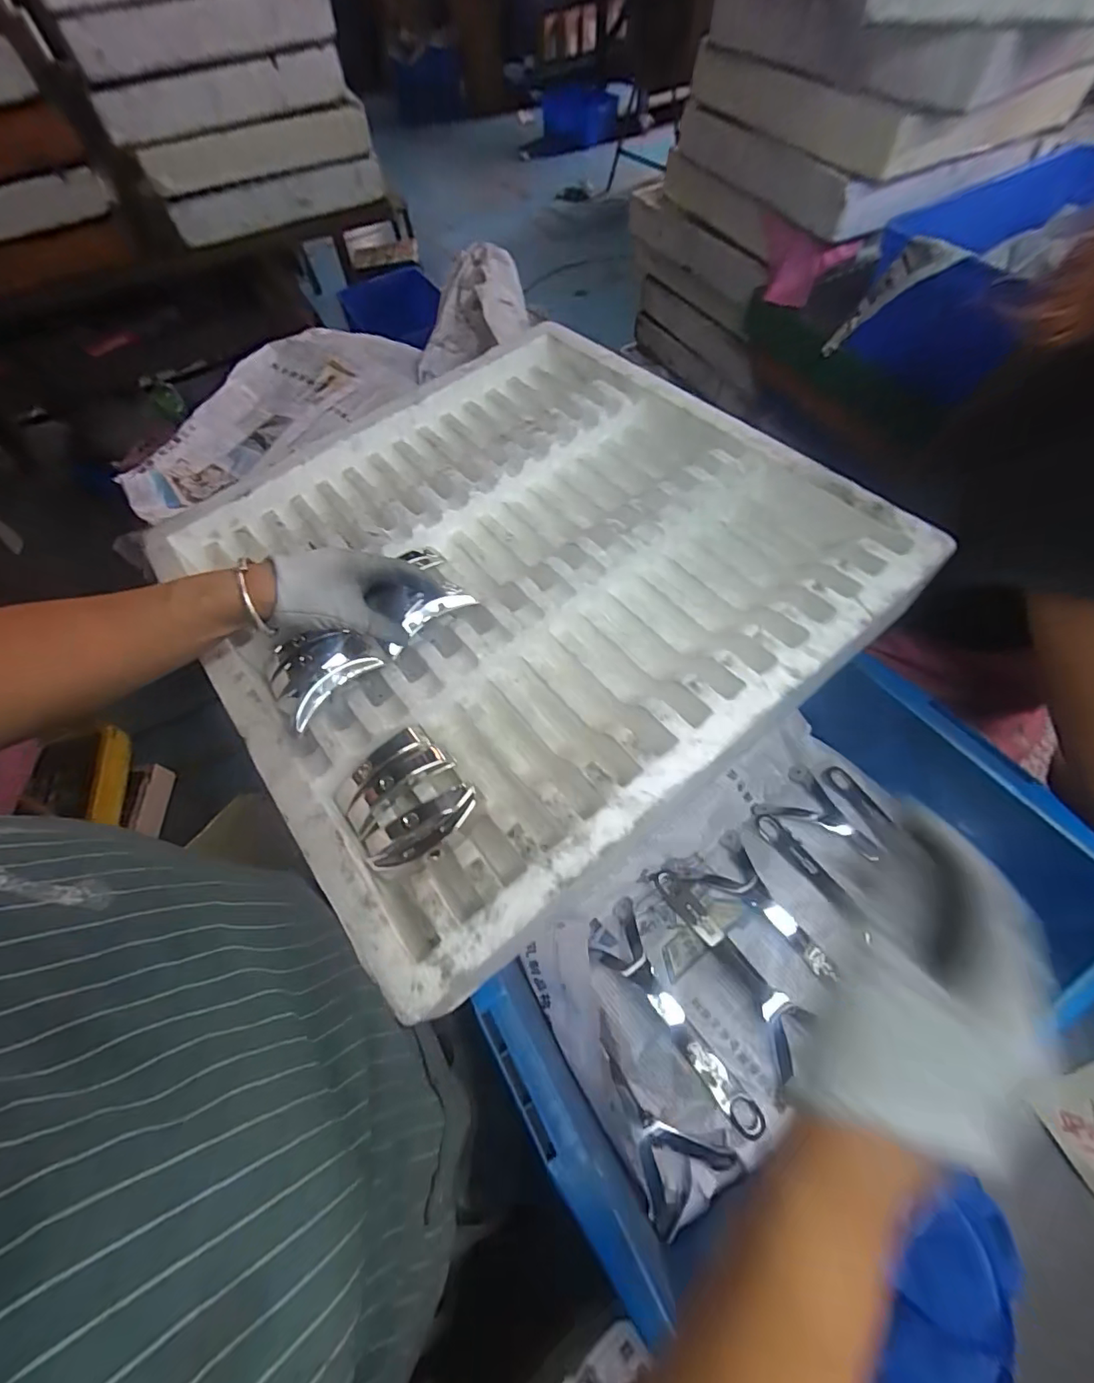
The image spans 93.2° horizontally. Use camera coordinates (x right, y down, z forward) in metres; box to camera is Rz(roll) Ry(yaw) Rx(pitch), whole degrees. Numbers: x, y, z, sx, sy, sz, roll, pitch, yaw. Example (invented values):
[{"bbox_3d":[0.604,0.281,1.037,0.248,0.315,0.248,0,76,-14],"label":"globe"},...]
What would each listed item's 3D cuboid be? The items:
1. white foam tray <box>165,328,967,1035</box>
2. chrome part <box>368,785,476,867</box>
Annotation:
[{"bbox_3d":[-0.032,-0.116,0.501,0.535,0.082,0.540,-36,63,-15],"label":"white foam tray"},{"bbox_3d":[-0.087,0.098,0.370,0.081,0.016,0.034,-26,61,-11],"label":"chrome part"}]

